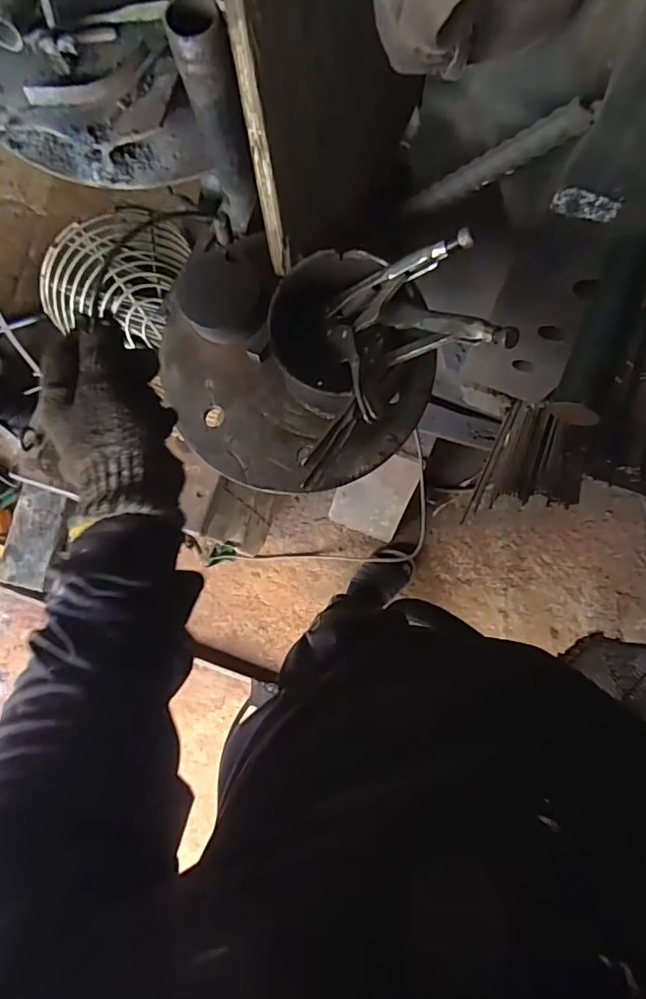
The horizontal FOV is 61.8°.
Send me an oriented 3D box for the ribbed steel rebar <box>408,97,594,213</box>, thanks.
[{"bbox_3d":[0.120,-0.250,0.409,0.019,0.158,0.018,18,81,-36],"label":"ribbed steel rebar"}]

